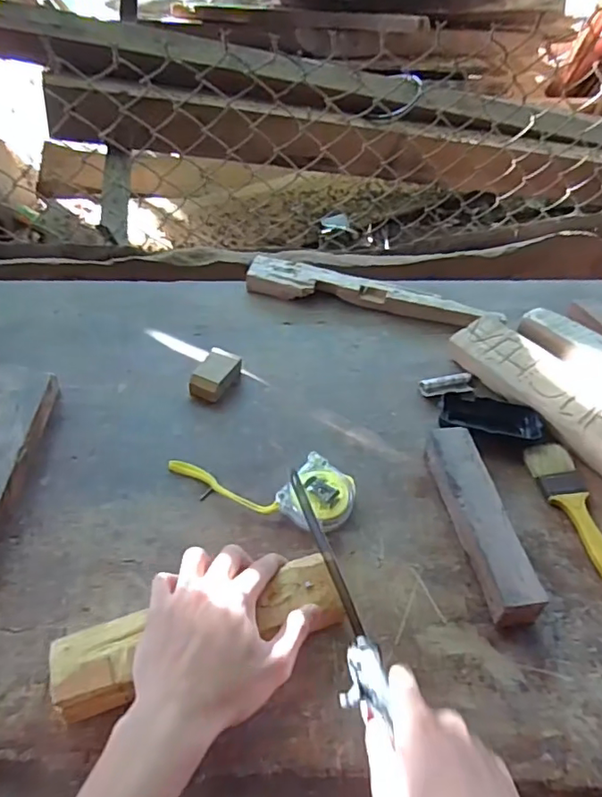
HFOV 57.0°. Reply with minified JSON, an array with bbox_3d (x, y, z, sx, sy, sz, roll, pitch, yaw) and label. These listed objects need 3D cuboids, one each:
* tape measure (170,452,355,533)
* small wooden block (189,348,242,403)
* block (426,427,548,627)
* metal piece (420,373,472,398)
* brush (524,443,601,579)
[{"bbox_3d":[-0.037,0.077,0.558,0.184,0.032,0.072,18,46,12],"label":"tape measure"},{"bbox_3d":[-0.101,-0.027,0.655,0.038,0.027,0.064,20,47,14],"label":"small wooden block"},{"bbox_3d":[0.170,0.116,0.534,0.046,0.043,0.194,-2,46,-8],"label":"block"},{"bbox_3d":[0.180,-0.018,0.682,0.067,0.009,0.024,-10,47,-15],"label":"metal piece"},{"bbox_3d":[0.288,0.119,0.562,0.051,0.015,0.176,-6,46,-11],"label":"brush"}]

